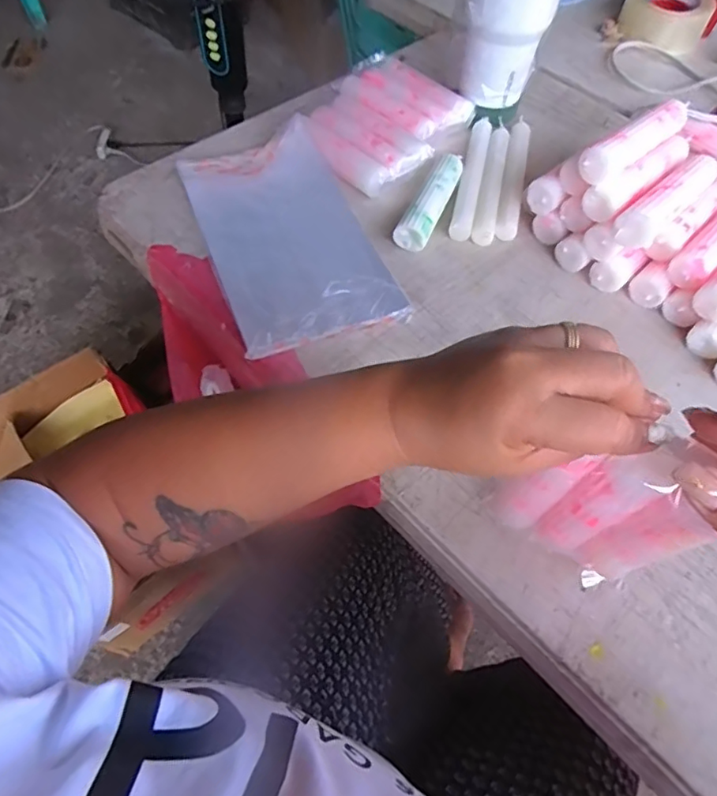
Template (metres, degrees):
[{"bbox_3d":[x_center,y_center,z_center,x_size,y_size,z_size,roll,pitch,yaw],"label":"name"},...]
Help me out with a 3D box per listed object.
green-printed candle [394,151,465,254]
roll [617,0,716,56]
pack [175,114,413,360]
[{"bbox_3d":[0.077,-0.208,0.564,0.032,0.029,0.129,21,60,11],"label":"green-printed candle"},{"bbox_3d":[0.446,-0.558,0.785,0.116,0.049,0.120,1,58,-1],"label":"roll"},{"bbox_3d":[-0.072,-0.165,0.534,0.151,0.030,0.267,-19,60,-13],"label":"pack"}]

